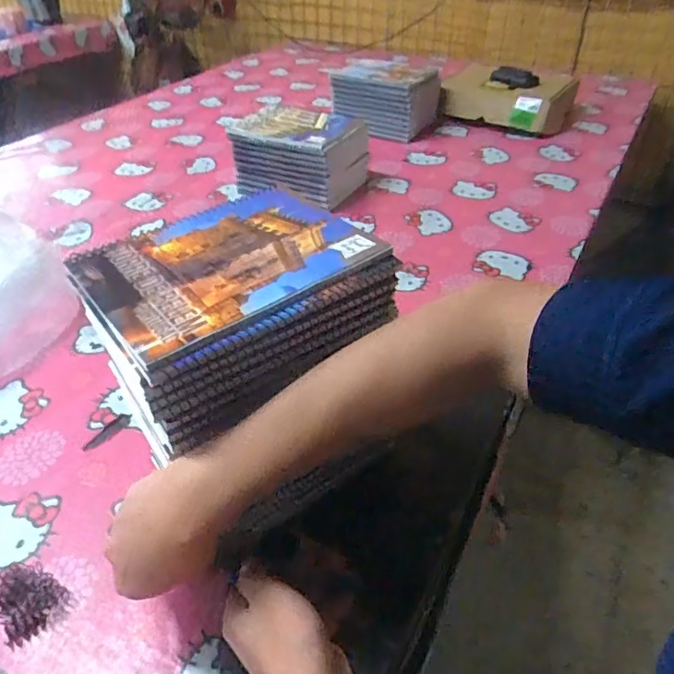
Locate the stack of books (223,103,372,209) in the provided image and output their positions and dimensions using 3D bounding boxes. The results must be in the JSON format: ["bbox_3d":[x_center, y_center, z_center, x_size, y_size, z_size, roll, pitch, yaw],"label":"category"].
[{"bbox_3d":[-0.063,-0.323,0.963,0.207,0.125,0.190,15,43,19],"label":"stack of books"}]

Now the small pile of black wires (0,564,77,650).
[{"bbox_3d":[-0.247,0.210,0.426,0.068,0.014,0.049,20,46,25],"label":"small pile of black wires"}]

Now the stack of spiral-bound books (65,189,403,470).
[{"bbox_3d":[-0.079,-0.028,0.409,0.201,0.087,0.149,-27,46,-27],"label":"stack of spiral-bound books"}]

